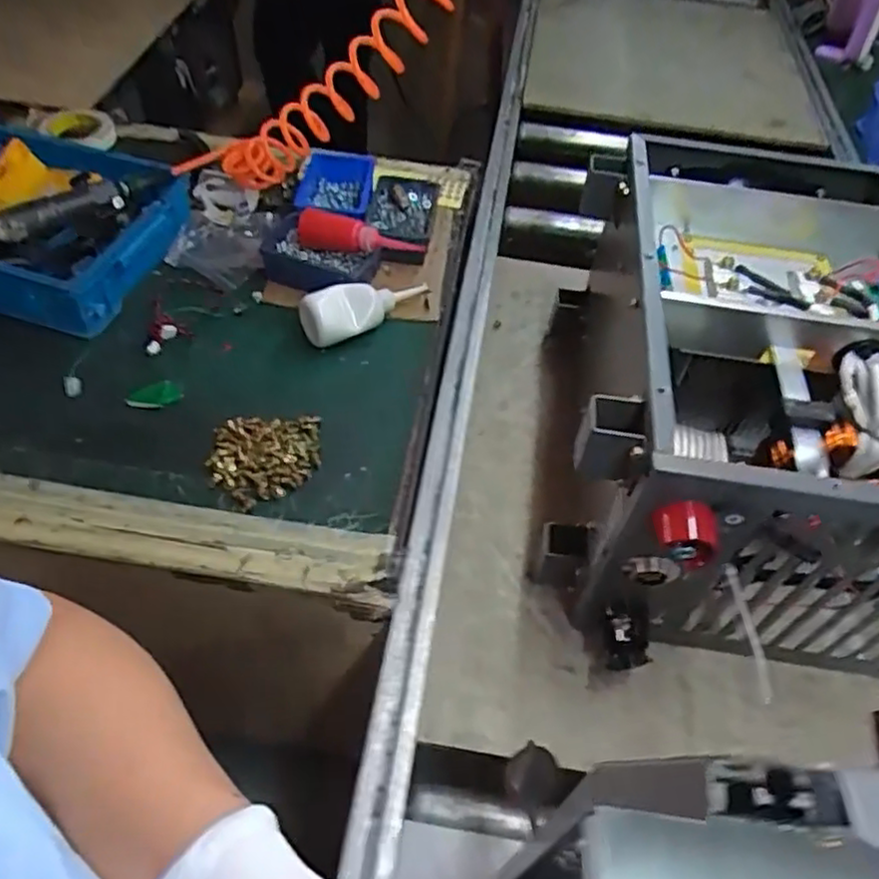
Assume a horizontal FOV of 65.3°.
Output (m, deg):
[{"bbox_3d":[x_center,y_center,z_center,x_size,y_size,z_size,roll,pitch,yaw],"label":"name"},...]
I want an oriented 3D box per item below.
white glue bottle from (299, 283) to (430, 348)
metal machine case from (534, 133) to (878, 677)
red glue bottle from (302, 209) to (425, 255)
[{"bbox_3d":[-0.086,-0.173,0.858,0.176,0.057,0.046,-25,57,-23],"label":"white glue bottle"},{"bbox_3d":[0.347,-0.061,0.680,0.441,0.220,0.518,8,51,2],"label":"metal machine case"},{"bbox_3d":[-0.113,-0.263,0.900,0.180,0.051,0.046,18,51,25],"label":"red glue bottle"}]

